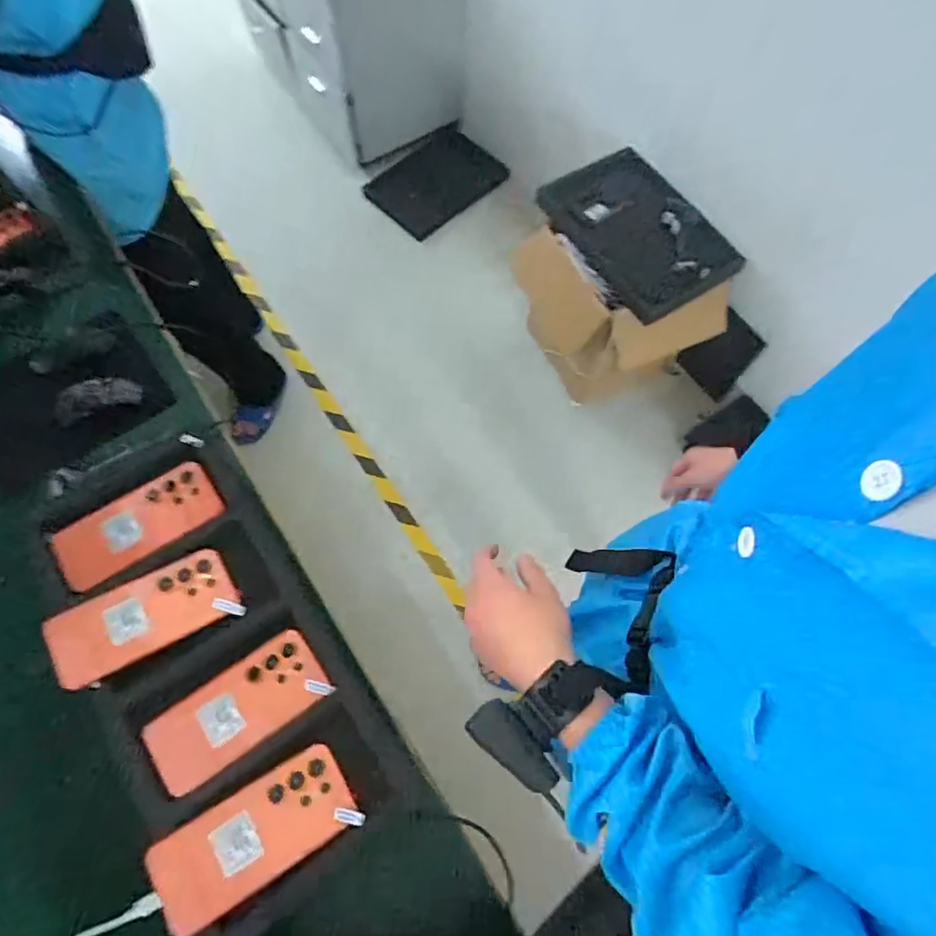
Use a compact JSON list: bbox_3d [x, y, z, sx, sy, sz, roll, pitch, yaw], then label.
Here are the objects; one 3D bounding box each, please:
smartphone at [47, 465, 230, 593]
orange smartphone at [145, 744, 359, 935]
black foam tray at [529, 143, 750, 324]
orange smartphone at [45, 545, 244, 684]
[{"bbox_3d":[-0.371,0.061,0.658,0.170,0.015,0.077,-32,71,-14],"label":"smartphone"},{"bbox_3d":[-0.194,0.337,0.536,0.172,0.008,0.078,-25,72,-24],"label":"orange smartphone"},{"bbox_3d":[0.351,-0.501,1.249,0.217,0.048,0.408,-42,90,17],"label":"black foam tray"},{"bbox_3d":[-0.337,0.152,0.612,0.175,0.005,0.078,-26,74,-23],"label":"orange smartphone"}]

